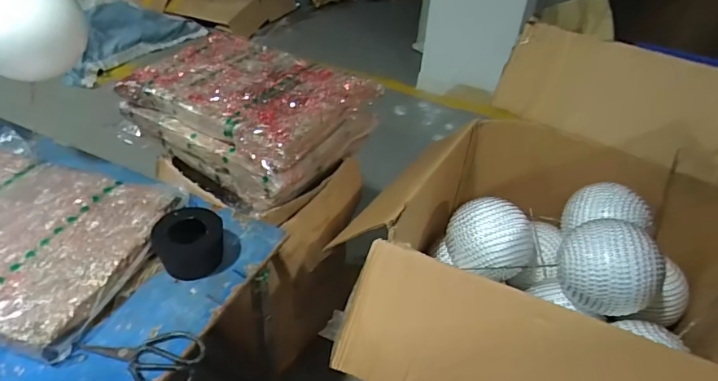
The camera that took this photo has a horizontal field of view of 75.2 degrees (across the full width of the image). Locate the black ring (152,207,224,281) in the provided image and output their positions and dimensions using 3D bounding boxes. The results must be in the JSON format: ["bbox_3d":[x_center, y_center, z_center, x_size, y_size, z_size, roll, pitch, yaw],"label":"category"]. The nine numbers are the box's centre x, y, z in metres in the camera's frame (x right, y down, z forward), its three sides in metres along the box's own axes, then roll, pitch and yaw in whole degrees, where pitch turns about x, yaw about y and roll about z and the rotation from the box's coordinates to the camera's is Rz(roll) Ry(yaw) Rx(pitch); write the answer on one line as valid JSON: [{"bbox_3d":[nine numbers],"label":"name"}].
[{"bbox_3d":[-0.296,0.093,0.821,0.109,0.080,0.112,2,40,-1],"label":"black ring"}]

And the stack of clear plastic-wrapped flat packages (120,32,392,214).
[{"bbox_3d":[-0.270,-0.194,1.157,0.505,0.168,0.378,24,44,23],"label":"stack of clear plastic-wrapped flat packages"}]

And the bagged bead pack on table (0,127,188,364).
[{"bbox_3d":[-0.616,0.068,0.853,0.520,0.062,0.401,13,39,13],"label":"bagged bead pack on table"}]

